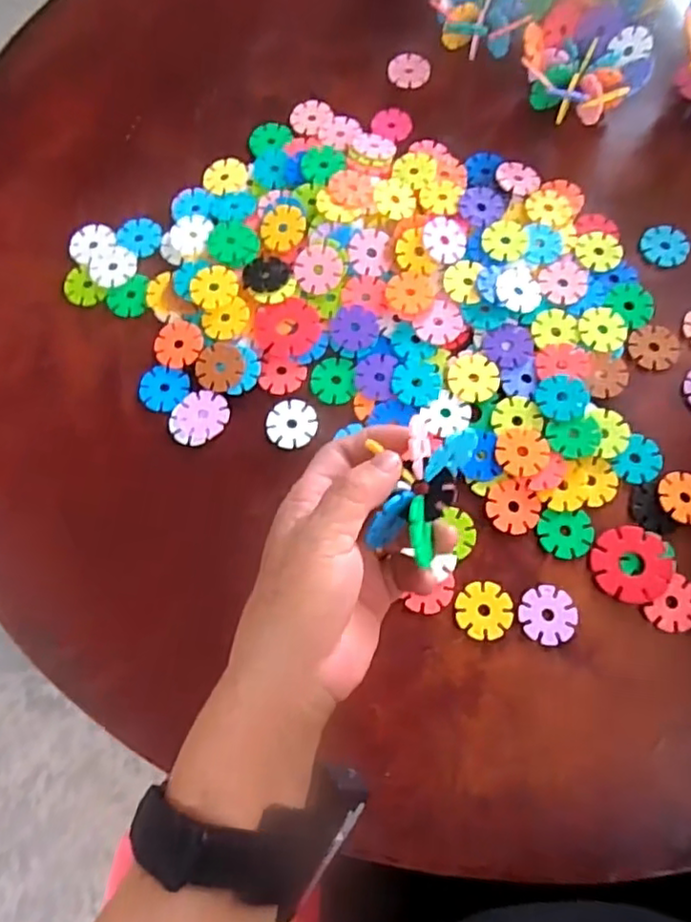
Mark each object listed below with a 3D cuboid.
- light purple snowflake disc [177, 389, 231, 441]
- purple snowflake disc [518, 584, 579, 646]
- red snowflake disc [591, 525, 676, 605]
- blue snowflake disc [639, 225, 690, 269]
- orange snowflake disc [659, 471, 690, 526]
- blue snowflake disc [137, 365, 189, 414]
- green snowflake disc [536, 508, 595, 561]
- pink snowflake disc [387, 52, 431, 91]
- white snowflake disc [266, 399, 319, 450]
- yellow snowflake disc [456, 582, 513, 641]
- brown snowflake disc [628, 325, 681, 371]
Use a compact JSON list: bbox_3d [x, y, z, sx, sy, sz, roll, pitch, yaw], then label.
[{"bbox_3d":[-0.091,-0.030,0.403,0.032,0.004,0.031,0,72,1],"label":"light purple snowflake disc"},{"bbox_3d":[0.115,0.088,0.355,0.032,0.004,0.029,-41,76,-11],"label":"purple snowflake disc"},{"bbox_3d":[0.166,0.060,0.366,0.044,0.005,0.043,0,72,1],"label":"red snowflake disc"},{"bbox_3d":[0.222,-0.150,0.437,0.033,0.004,0.032,0,72,1],"label":"blue snowflake disc"},{"bbox_3d":[0.204,0.021,0.379,0.031,0.004,0.034,0,72,1],"label":"orange snowflake disc"},{"bbox_3d":[-0.119,-0.047,0.412,0.031,0.004,0.031,0,72,1],"label":"blue snowflake disc"},{"bbox_3d":[0.129,0.043,0.371,0.032,0.004,0.029,0,72,2],"label":"green snowflake disc"},{"bbox_3d":[0.050,-0.305,0.495,0.032,0.004,0.032,0,72,1],"label":"pink snowflake disc"},{"bbox_3d":[-0.034,-0.024,0.403,0.031,0.004,0.032,0,72,1],"label":"white snowflake disc"},{"bbox_3d":[0.079,0.084,0.357,0.031,0.004,0.031,0,72,1],"label":"yellow snowflake disc"},{"bbox_3d":[0.201,-0.075,0.410,0.030,0.004,0.033,0,72,1],"label":"brown snowflake disc"}]

